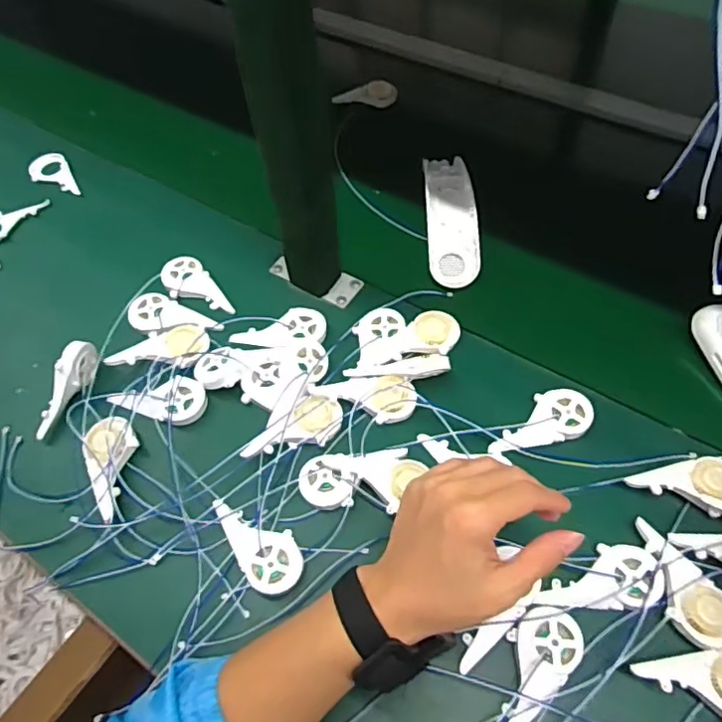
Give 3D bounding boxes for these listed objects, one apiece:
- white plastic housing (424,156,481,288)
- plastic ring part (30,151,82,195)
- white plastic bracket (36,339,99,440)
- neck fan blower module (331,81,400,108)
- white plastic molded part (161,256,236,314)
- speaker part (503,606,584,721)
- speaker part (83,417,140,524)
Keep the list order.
[{"bbox_3d":[0.099,-0.158,0.626,0.053,0.024,0.166,-3,71,2],"label":"white plastic housing"},{"bbox_3d":[-0.392,-0.235,0.722,0.046,0.014,0.090,-28,60,-13],"label":"plastic ring part"},{"bbox_3d":[-0.273,0.026,0.526,0.016,0.036,0.093,17,74,14],"label":"white plastic bracket"},{"bbox_3d":[0.008,-0.367,0.789,0.094,0.020,0.048,-29,60,-14],"label":"neck fan blower module"},{"bbox_3d":[-0.171,-0.078,0.603,0.093,0.005,0.048,35,65,9],"label":"white plastic molded part"},{"bbox_3d":[0.116,0.212,0.393,0.089,0.014,0.043,-41,64,-20],"label":"speaker part"},{"bbox_3d":[-0.218,0.094,0.488,0.040,0.030,0.087,-3,57,2],"label":"speaker part"}]

